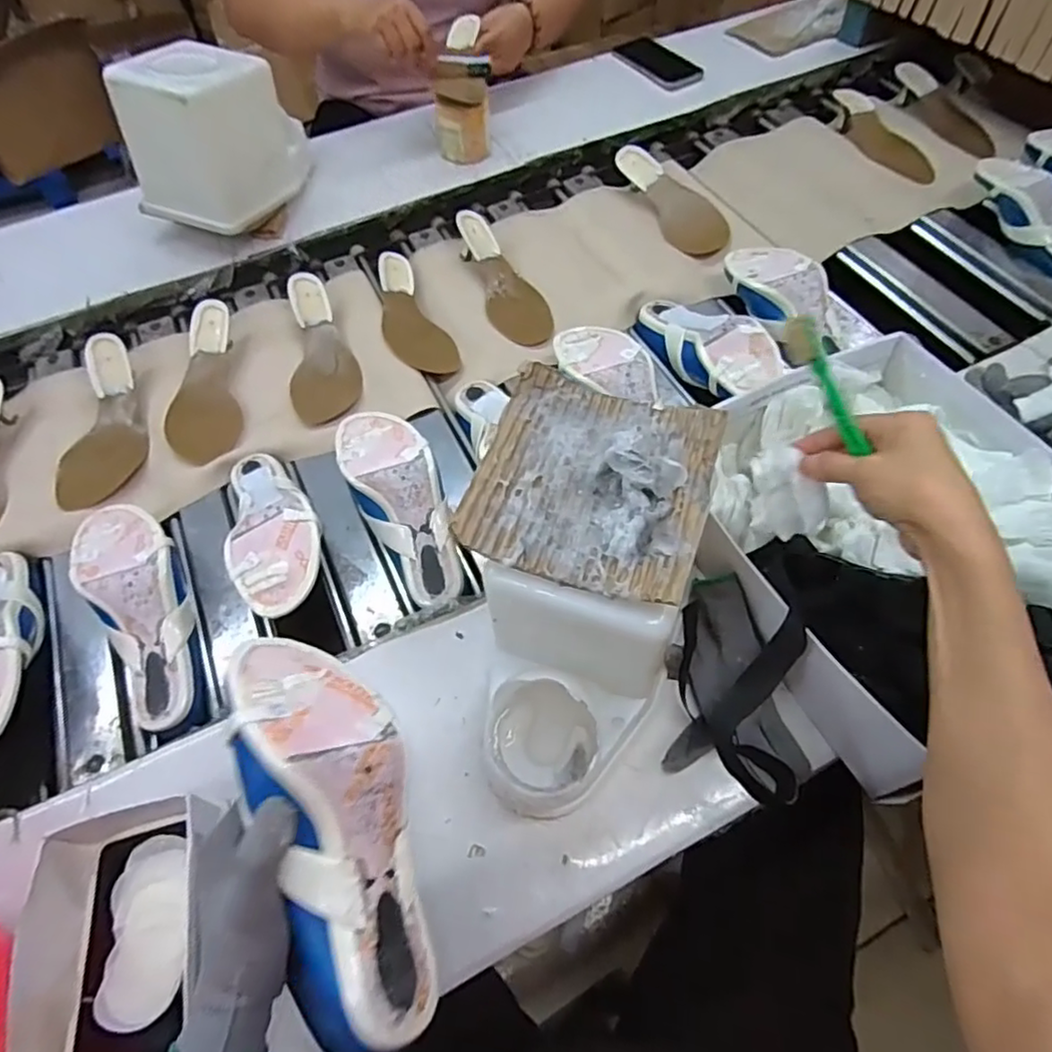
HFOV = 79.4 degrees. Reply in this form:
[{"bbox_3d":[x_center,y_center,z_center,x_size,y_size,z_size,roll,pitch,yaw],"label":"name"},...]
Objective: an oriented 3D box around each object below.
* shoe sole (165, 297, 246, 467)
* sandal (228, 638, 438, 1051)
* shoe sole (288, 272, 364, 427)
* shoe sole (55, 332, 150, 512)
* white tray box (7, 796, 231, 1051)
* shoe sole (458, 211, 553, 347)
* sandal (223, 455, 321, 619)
[{"bbox_3d":[-0.398,-0.176,0.768,0.088,0.042,0.221,-14,58,-8],"label":"shoe sole"},{"bbox_3d":[-0.113,0.168,0.364,0.089,0.056,0.224,-3,69,-44],"label":"sandal"},{"bbox_3d":[-0.256,-0.225,0.811,0.082,0.019,0.223,-2,68,-18],"label":"shoe sole"},{"bbox_3d":[-0.503,-0.126,0.737,0.086,0.049,0.216,-15,59,-8],"label":"shoe sole"},{"bbox_3d":[-0.272,0.291,0.421,0.106,0.044,0.199,-9,58,-5],"label":"white tray box"},{"bbox_3d":[-0.029,-0.336,0.852,0.079,0.045,0.240,-17,59,-10],"label":"shoe sole"},{"bbox_3d":[-0.260,-0.010,0.644,0.087,0.043,0.228,-21,45,-12],"label":"sandal"}]

